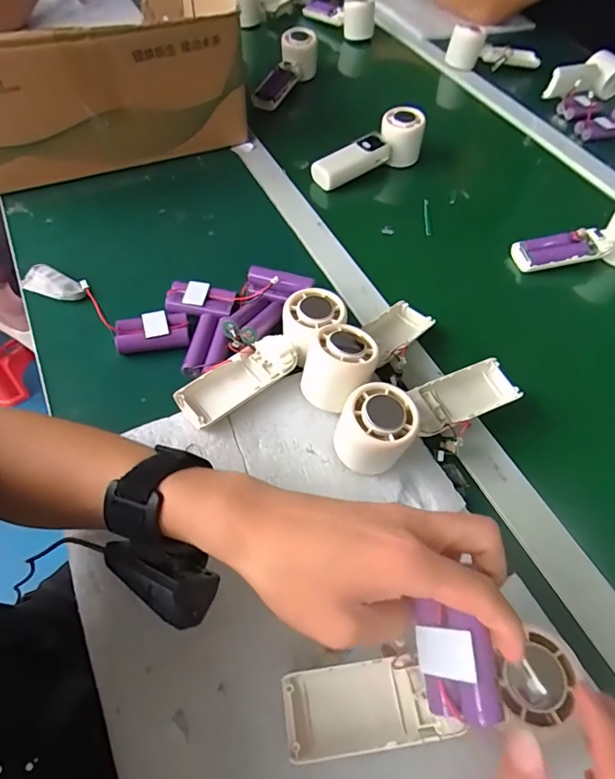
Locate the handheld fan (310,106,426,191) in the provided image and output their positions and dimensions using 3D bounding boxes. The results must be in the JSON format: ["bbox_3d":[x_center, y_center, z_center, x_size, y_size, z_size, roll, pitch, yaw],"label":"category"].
[{"bbox_3d":[0.082,-0.313,0.631,0.161,0.059,0.043,-30,62,-8],"label":"handheld fan"}]

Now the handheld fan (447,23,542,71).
[{"bbox_3d":[0.333,-0.599,0.836,0.165,0.058,0.047,13,55,4],"label":"handheld fan"}]

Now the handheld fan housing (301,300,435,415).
[{"bbox_3d":[0.053,-0.034,0.430,0.059,0.060,0.178,36,40,19],"label":"handheld fan housing"}]

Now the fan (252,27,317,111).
[{"bbox_3d":[-0.039,-0.494,0.749,0.050,0.053,0.160,25,74,12],"label":"fan"}]

